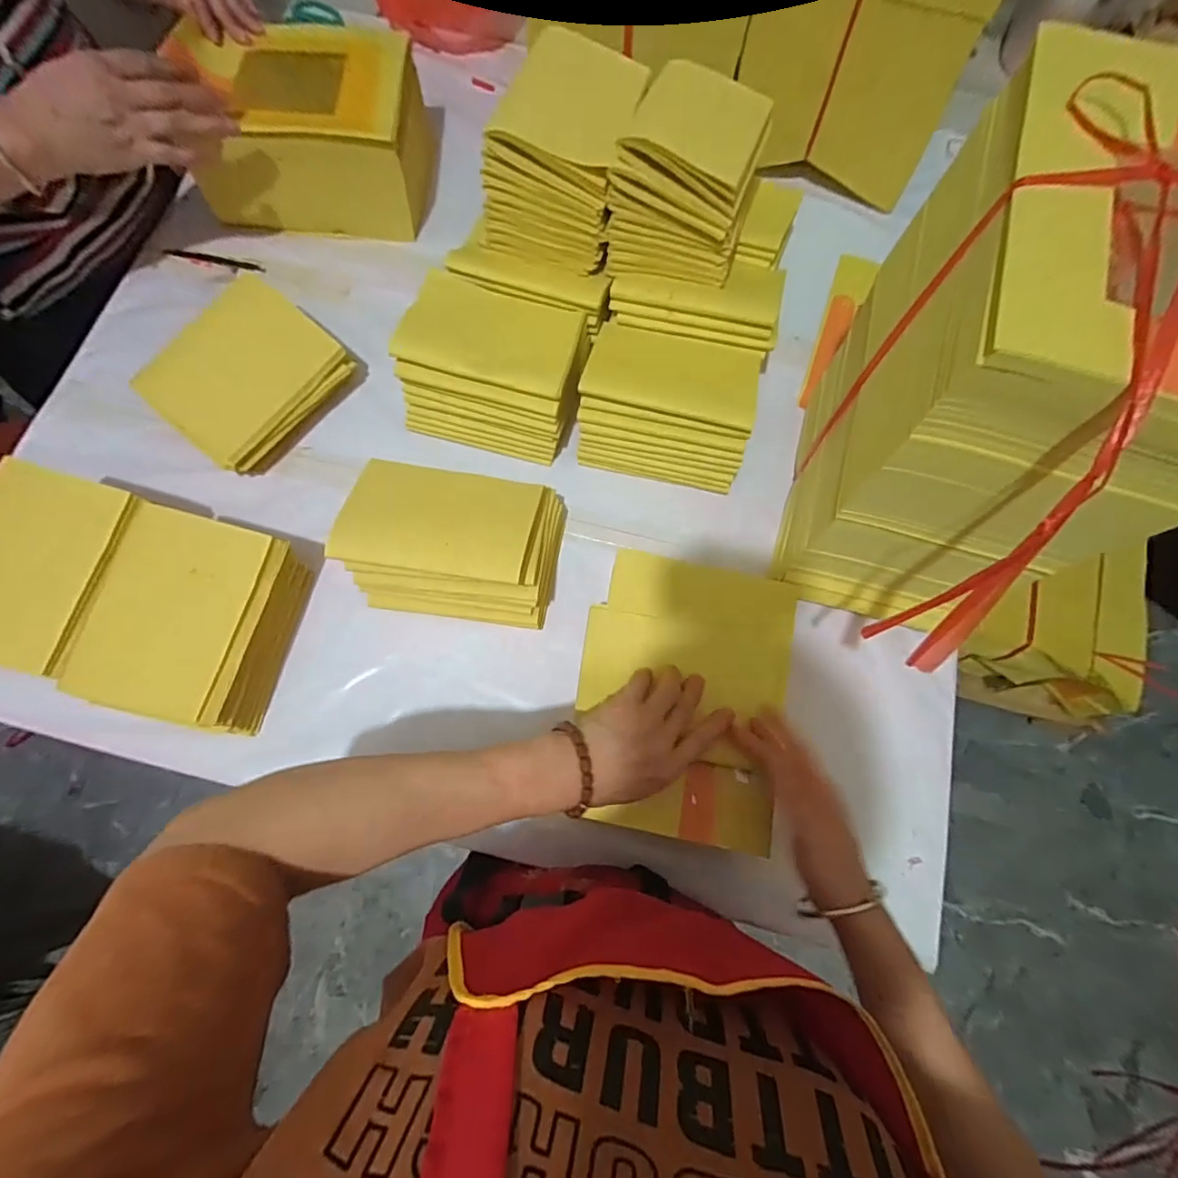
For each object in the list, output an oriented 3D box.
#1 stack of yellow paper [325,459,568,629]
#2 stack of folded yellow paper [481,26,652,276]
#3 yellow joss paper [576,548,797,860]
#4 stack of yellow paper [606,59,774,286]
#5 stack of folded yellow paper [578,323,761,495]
[{"bbox_3d":[-0.119,-0.039,0.494,0.178,0.102,0.128,6,73,0],"label":"stack of yellow paper"},{"bbox_3d":[-0.021,-0.417,0.521,0.121,0.096,0.166,19,74,4],"label":"stack of folded yellow paper"},{"bbox_3d":[0.077,0.085,0.453,0.169,0.028,0.225,12,74,1],"label":"yellow joss paper"},{"bbox_3d":[0.092,-0.393,0.512,0.116,0.102,0.169,14,74,2],"label":"stack of yellow paper"},{"bbox_3d":[0.073,-0.173,0.523,0.158,0.102,0.097,11,74,1],"label":"stack of folded yellow paper"}]

